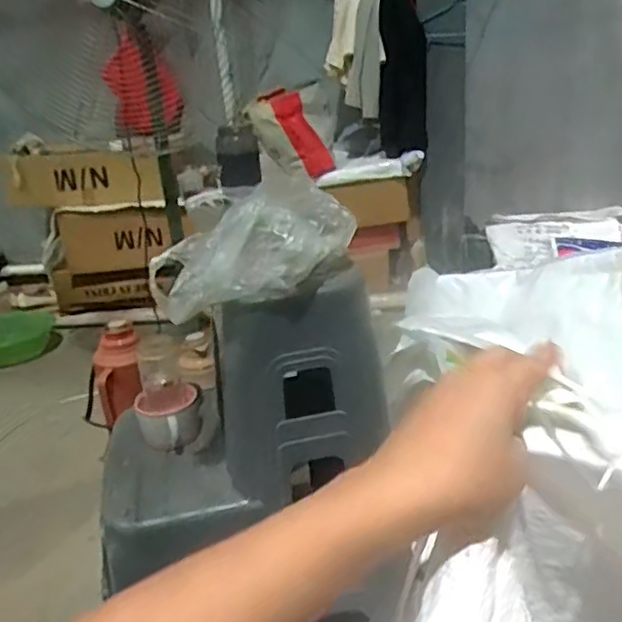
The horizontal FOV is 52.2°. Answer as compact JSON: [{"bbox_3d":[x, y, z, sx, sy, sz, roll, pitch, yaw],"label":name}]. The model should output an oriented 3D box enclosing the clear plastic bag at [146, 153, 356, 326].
[{"bbox_3d":[-0.073,-0.090,0.878,0.303,0.149,0.096,-13,23,-19],"label":"clear plastic bag"}]

